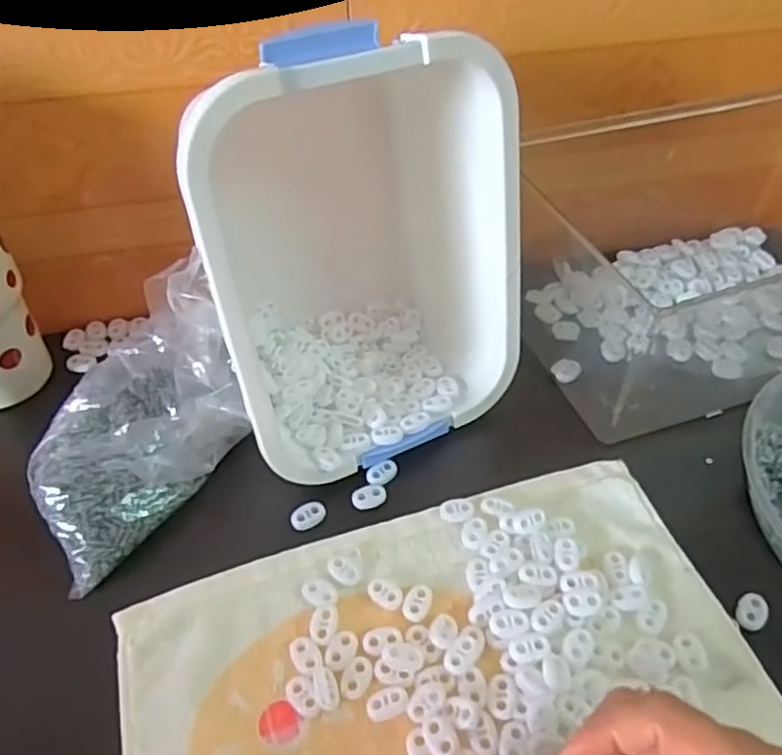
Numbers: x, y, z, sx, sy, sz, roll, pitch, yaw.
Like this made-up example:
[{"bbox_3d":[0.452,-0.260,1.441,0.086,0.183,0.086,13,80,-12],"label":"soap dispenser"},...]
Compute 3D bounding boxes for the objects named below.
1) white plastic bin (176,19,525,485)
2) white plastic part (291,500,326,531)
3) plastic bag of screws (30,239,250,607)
[{"bbox_3d":[-0.035,-0.087,0.445,0.201,0.269,0.160,-26,39,-17],"label":"white plastic bin"},{"bbox_3d":[-0.053,0.090,0.427,0.023,0.007,0.014,-30,54,-25],"label":"white plastic part"},{"bbox_3d":[-0.169,0.026,0.413,0.145,0.101,0.105,-35,54,-26],"label":"plastic bag of screws"}]

